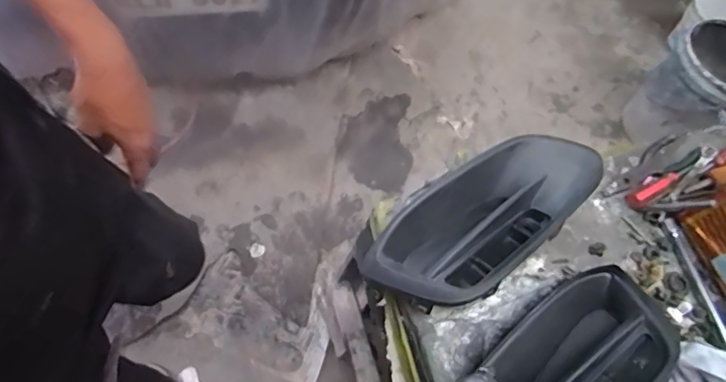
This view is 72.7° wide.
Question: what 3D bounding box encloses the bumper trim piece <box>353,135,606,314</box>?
[{"bbox_3d":[0.138,0.031,0.582,0.298,0.068,0.139,-36,72,-22],"label":"bumper trim piece"}]

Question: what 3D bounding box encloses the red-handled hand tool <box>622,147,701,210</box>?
[{"bbox_3d":[0.422,-0.020,0.683,0.147,0.021,0.029,-31,70,-20],"label":"red-handled hand tool"}]

